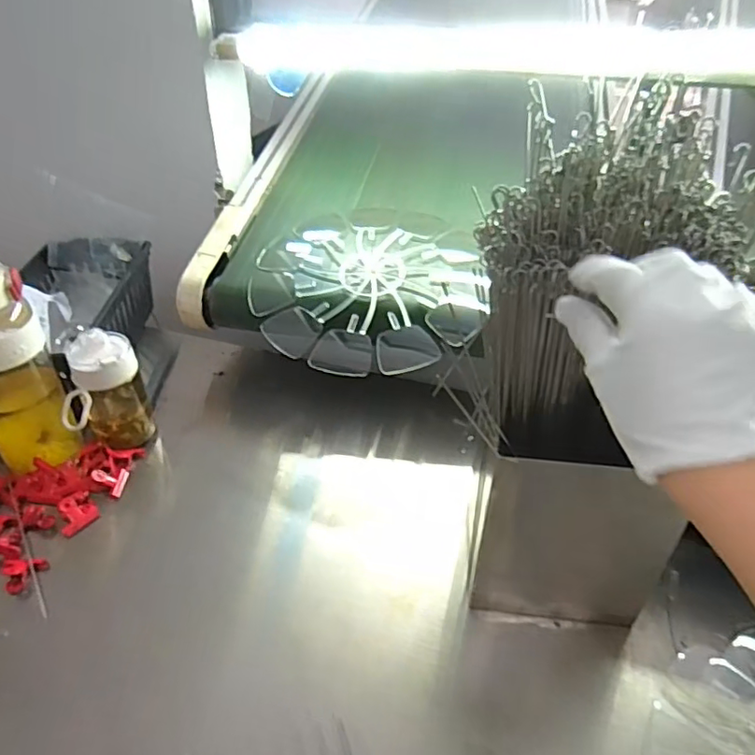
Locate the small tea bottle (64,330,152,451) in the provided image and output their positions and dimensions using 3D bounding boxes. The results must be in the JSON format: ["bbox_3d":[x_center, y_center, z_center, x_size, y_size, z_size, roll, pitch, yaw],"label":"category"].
[{"bbox_3d":[-0.323,0.021,0.676,0.088,0.133,0.075,-17,41,-22],"label":"small tea bottle"}]

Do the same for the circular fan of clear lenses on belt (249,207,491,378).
[{"bbox_3d":[-0.013,-0.130,0.757,0.297,0.019,0.304,-3,52,4],"label":"circular fan of clear lenses on belt"}]

